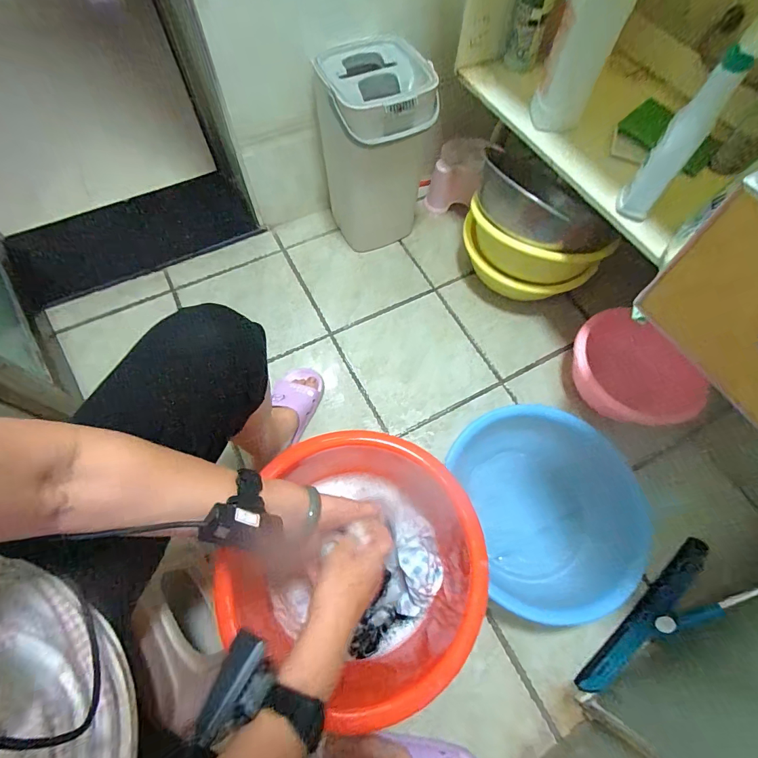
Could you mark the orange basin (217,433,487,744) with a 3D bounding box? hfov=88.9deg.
[{"bbox_3d":[-0.020,0.269,0.604,0.296,0.300,0.308,1,65,-1],"label":"orange basin"}]

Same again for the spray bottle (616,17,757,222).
[{"bbox_3d":[0.409,-0.326,0.514,0.051,0.243,0.060,38,70,15],"label":"spray bottle"}]

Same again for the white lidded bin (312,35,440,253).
[{"bbox_3d":[-0.006,-0.500,0.902,0.240,0.380,0.173,-8,65,-5],"label":"white lidded bin"}]

